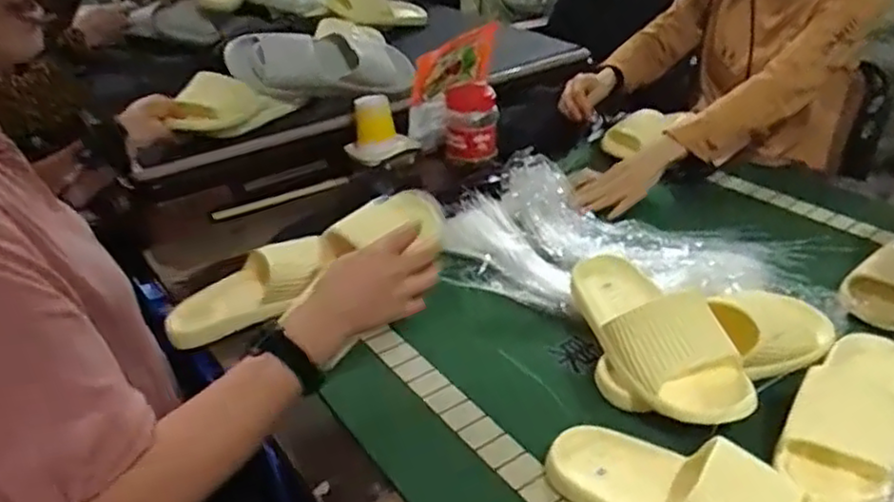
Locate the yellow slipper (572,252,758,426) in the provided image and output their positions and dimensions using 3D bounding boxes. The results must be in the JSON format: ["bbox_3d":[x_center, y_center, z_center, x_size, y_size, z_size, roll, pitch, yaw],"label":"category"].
[{"bbox_3d":[0.213,0.078,0.739,0.105,0.087,0.259,-12,34,-16],"label":"yellow slipper"}]

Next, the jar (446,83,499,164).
[{"bbox_3d":[0.044,-0.225,1.222,0.090,0.111,0.081,1,33,4],"label":"jar"}]

